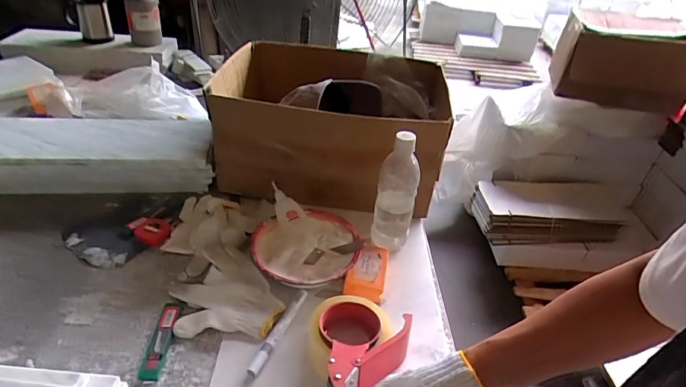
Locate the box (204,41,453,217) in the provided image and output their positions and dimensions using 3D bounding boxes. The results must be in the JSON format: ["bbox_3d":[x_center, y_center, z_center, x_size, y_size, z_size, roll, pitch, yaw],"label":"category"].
[{"bbox_3d":[-0.031,-0.150,0.867,0.412,0.210,0.353,7,36,2],"label":"box"}]

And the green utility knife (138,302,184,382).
[{"bbox_3d":[-0.241,0.191,0.573,0.029,0.013,0.116,2,36,-4],"label":"green utility knife"}]

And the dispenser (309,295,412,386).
[{"bbox_3d":[0.011,0.185,0.549,0.133,0.051,0.111,-24,45,-34],"label":"dispenser"}]

